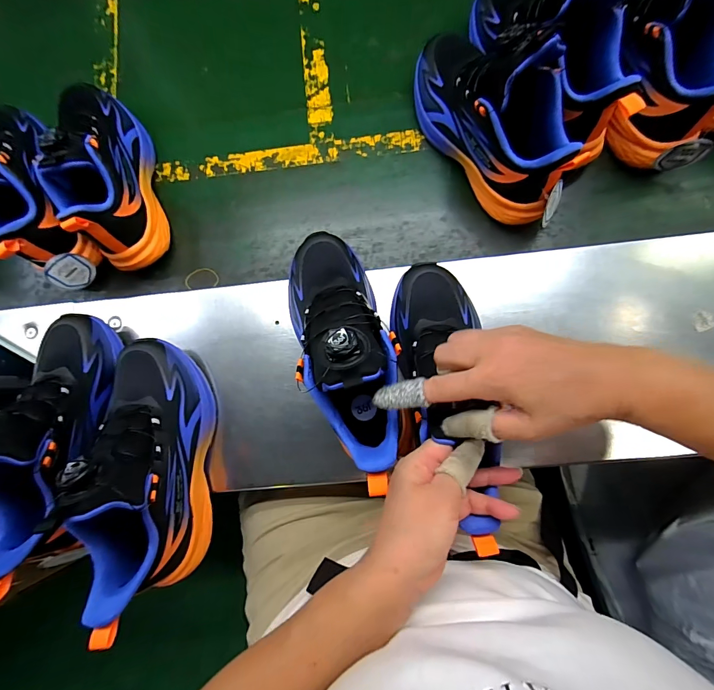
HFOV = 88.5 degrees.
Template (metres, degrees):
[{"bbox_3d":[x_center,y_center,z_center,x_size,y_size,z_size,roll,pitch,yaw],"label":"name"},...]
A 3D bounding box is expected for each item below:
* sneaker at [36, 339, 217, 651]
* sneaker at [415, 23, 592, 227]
[{"bbox_3d":[-0.203,0.116,0.350,0.080,0.152,0.250,-5,82,3],"label":"sneaker"},{"bbox_3d":[0.150,-0.255,0.392,0.093,0.146,0.245,-32,81,-1],"label":"sneaker"}]

